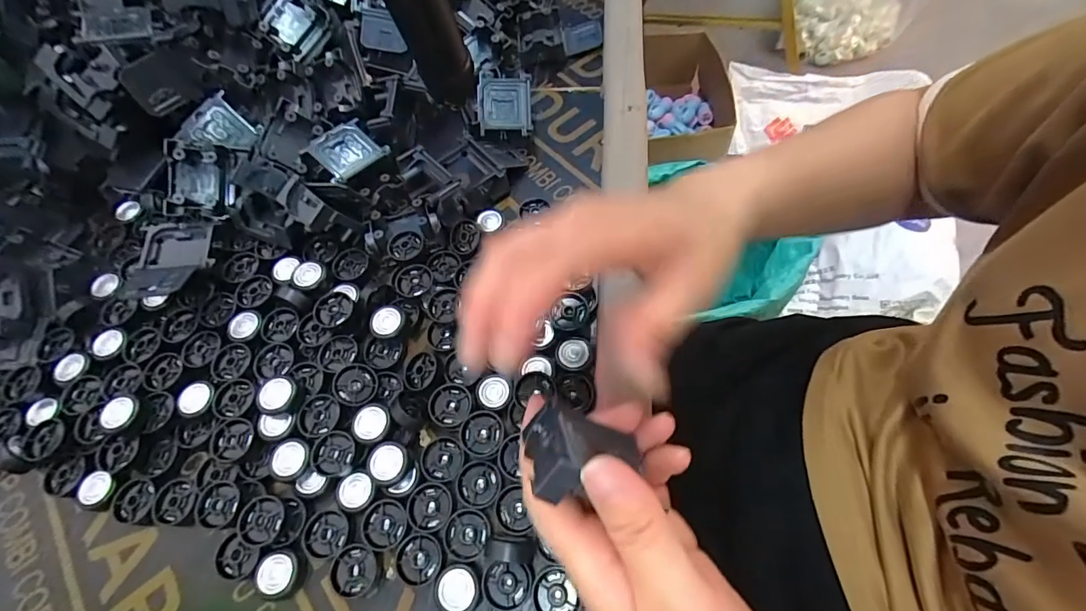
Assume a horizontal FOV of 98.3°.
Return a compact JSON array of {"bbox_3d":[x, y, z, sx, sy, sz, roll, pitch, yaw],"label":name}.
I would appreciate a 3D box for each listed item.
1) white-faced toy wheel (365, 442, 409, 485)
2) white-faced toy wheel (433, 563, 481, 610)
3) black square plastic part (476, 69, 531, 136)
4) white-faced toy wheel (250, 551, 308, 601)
[{"bbox_3d":[-0.084,0.087,0.258,0.021,0.012,0.021,-2,63,5],"label":"white-faced toy wheel"},{"bbox_3d":[-0.043,0.142,0.235,0.023,0.009,0.022,-2,63,5],"label":"white-faced toy wheel"},{"bbox_3d":[-0.029,-0.155,0.361,0.041,0.009,0.046,2,85,-2],"label":"black square plastic part"},{"bbox_3d":[-0.138,0.141,0.246,0.022,0.010,0.022,-2,63,5],"label":"white-faced toy wheel"}]

